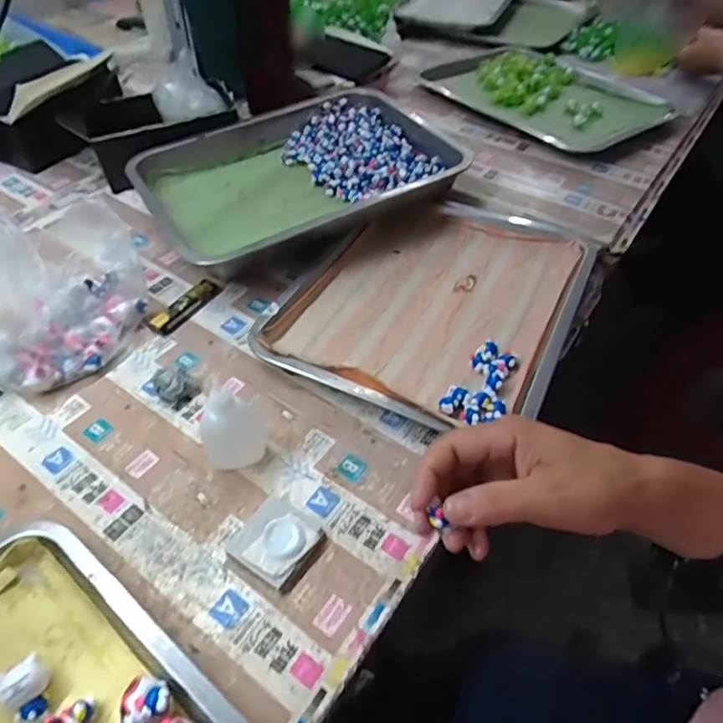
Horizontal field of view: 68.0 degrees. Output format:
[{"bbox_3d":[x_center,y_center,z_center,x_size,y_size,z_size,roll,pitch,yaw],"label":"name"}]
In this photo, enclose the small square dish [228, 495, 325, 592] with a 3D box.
[{"bbox_3d":[-0.059,0.123,0.371,0.052,0.015,0.051,28,54,21],"label":"small square dish"}]

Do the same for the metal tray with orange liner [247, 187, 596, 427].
[{"bbox_3d":[0.073,-0.065,0.539,0.259,0.032,0.297,22,52,17],"label":"metal tray with orange liner"}]

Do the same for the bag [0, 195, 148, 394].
[{"bbox_3d":[-0.282,-0.071,0.489,0.159,0.104,0.157,-23,53,-20],"label":"bag"}]

